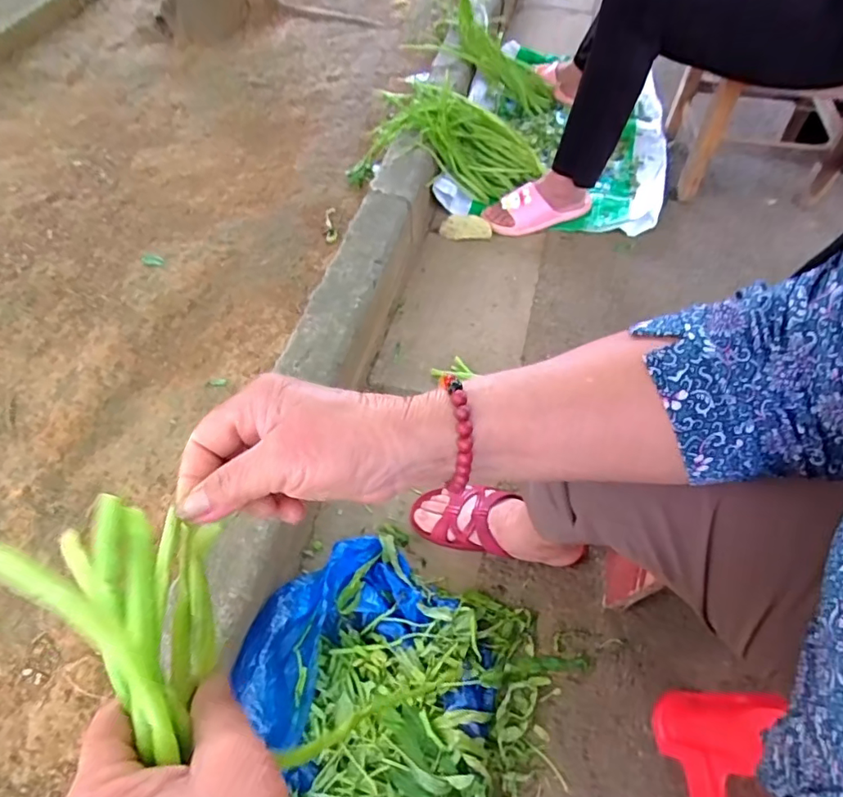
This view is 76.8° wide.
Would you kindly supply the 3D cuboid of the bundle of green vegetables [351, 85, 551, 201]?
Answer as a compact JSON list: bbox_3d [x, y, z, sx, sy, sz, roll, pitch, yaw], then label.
[{"bbox_3d":[0.066,-0.542,1.157,0.405,0.194,0.144,11,58,-10],"label":"bundle of green vegetables"}]

